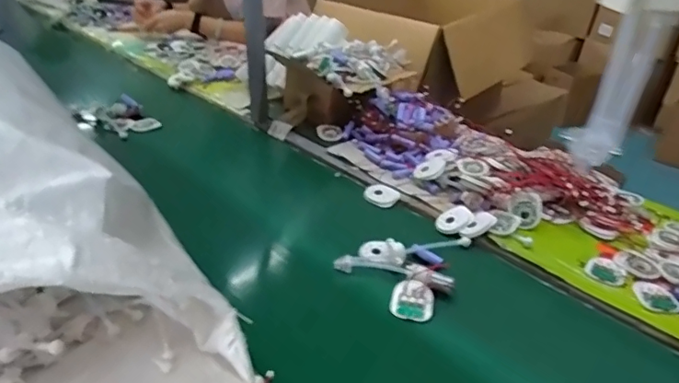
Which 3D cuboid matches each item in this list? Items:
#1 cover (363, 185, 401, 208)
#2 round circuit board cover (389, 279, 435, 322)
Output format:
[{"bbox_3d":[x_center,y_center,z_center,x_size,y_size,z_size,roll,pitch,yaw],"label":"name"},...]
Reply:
[{"bbox_3d":[0.070,0.007,0.912,0.059,0.012,0.057,-15,35,-27],"label":"cover"},{"bbox_3d":[0.094,0.138,0.673,0.053,0.009,0.056,0,50,0],"label":"round circuit board cover"}]

